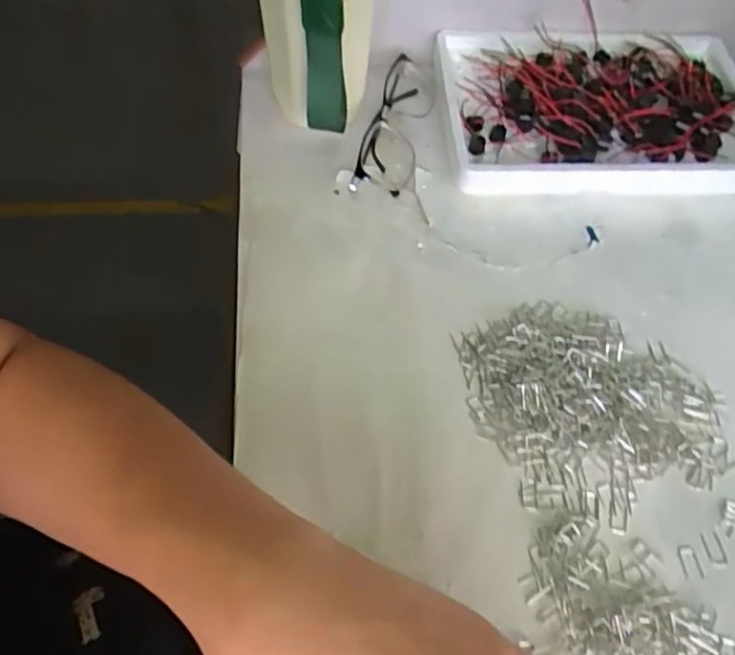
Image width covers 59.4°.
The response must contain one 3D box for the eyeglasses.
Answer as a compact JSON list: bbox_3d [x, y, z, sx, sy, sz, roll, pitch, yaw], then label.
[{"bbox_3d":[0.022,-0.147,0.474,0.040,0.026,0.143,11,56,5],"label":"eyeglasses"}]

